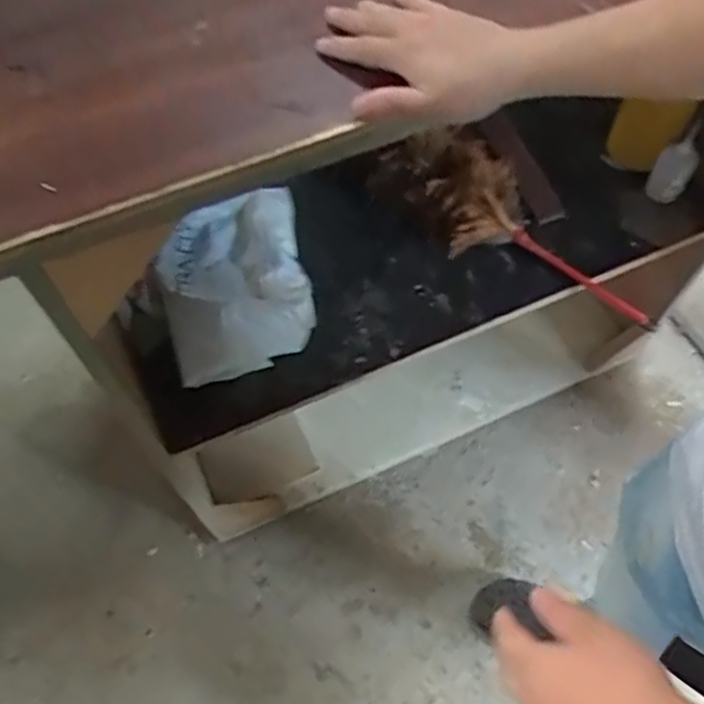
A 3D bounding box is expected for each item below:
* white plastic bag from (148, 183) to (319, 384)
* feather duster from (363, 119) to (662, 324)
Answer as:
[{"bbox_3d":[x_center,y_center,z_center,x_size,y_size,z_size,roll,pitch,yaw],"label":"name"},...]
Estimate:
[{"bbox_3d":[-0.152,-0.092,0.898,0.187,0.064,0.236,-16,62,-7],"label":"white plastic bag"},{"bbox_3d":[0.233,-0.180,0.990,0.448,0.085,0.172,35,67,4],"label":"feather duster"}]

